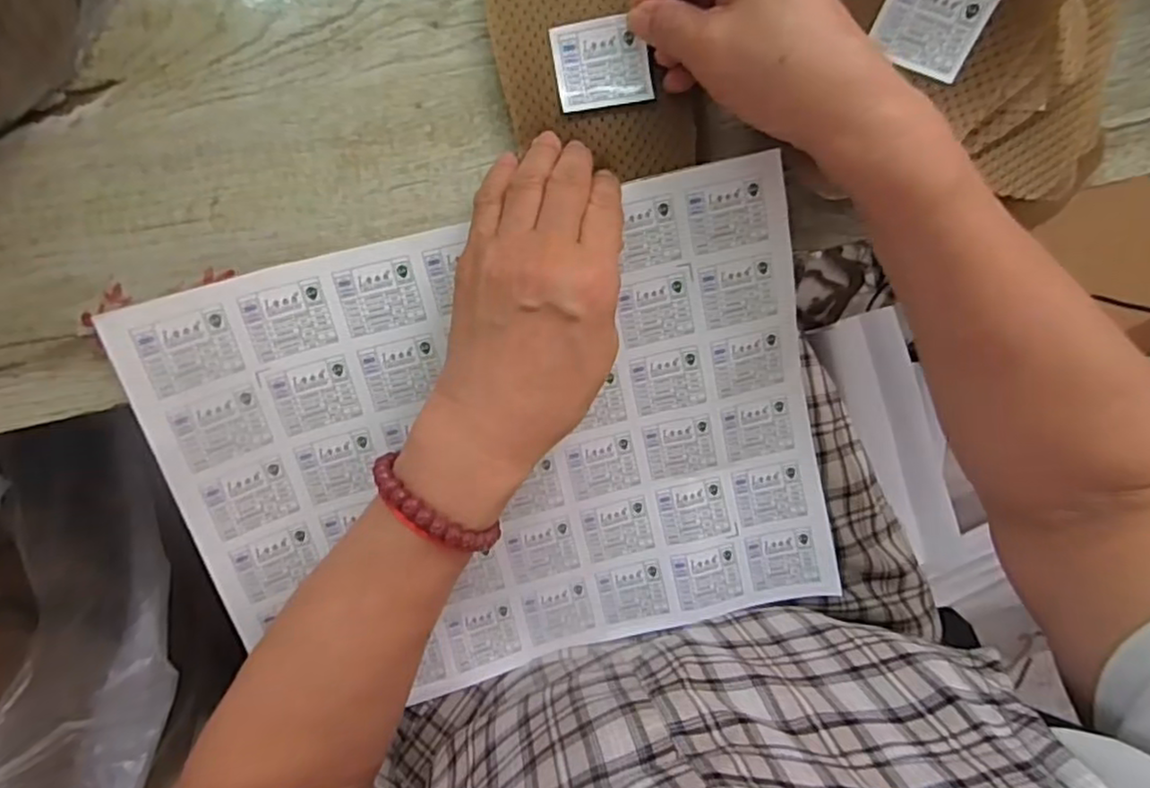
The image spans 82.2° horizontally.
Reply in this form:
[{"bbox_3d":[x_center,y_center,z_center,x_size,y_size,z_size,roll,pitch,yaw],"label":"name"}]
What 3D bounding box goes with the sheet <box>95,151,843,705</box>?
[{"bbox_3d":[-0.027,0.034,0.344,0.317,0.061,0.241,-14,98,-5],"label":"sheet"}]

